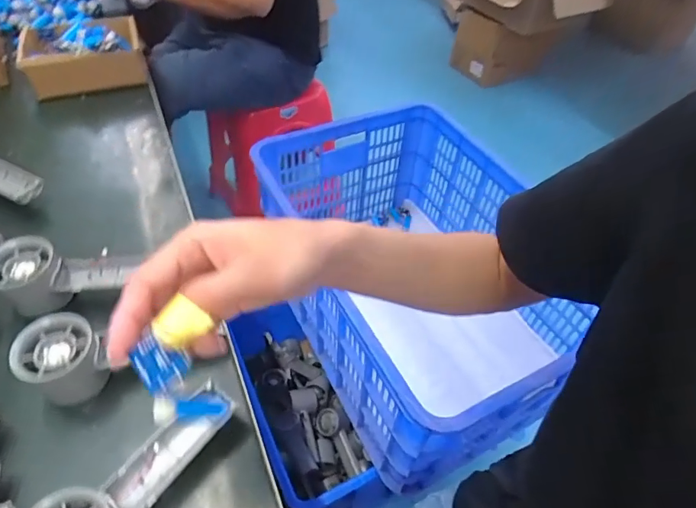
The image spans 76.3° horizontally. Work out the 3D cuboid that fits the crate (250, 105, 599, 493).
[{"bbox_3d":[0.123,0.042,0.820,0.400,0.309,0.592,-21,53,-20],"label":"crate"}]

